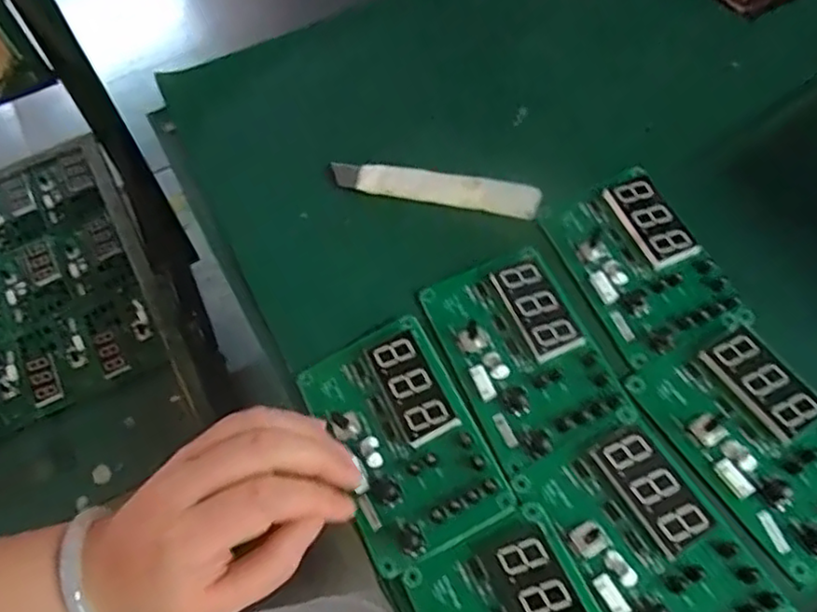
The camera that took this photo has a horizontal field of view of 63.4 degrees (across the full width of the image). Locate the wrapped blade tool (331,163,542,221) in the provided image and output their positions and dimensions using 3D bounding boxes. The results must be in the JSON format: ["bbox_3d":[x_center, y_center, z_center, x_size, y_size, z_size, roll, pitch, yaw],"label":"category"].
[{"bbox_3d":[0.017,-0.078,0.430,0.134,0.011,0.022,12,63,10],"label":"wrapped blade tool"}]

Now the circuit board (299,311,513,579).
[{"bbox_3d":[-0.005,0.069,0.349,0.075,0.011,0.119,-31,65,5],"label":"circuit board"}]

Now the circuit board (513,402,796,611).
[{"bbox_3d":[0.115,0.113,0.311,0.072,0.010,0.121,-29,63,-12],"label":"circuit board"}]

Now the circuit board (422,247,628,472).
[{"bbox_3d":[0.061,0.022,0.364,0.073,0.011,0.115,-23,62,-9],"label":"circuit board"}]

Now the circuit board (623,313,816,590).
[{"bbox_3d":[0.181,0.065,0.333,0.076,0.011,0.121,-29,63,-12],"label":"circuit board"}]

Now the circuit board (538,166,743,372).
[{"bbox_3d":[0.134,-0.028,0.387,0.074,0.009,0.110,-25,63,-10],"label":"circuit board"}]

